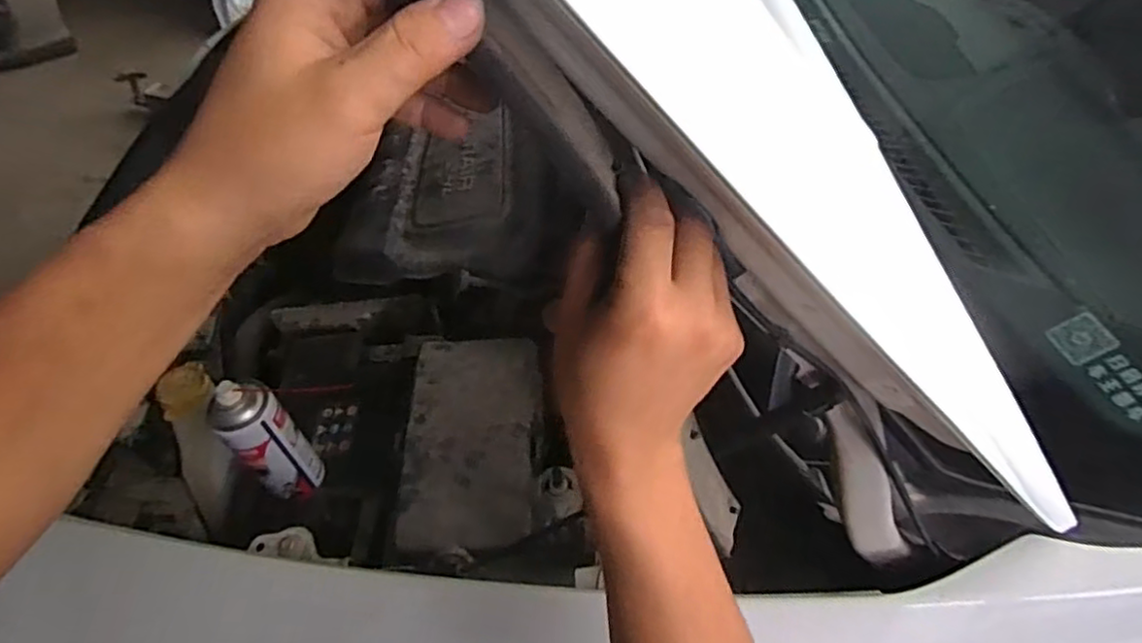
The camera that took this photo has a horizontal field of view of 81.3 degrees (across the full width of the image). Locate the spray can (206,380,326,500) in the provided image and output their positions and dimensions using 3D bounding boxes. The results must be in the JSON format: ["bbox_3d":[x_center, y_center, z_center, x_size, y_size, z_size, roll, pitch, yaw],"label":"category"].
[{"bbox_3d":[-0.324,0.133,0.714,0.061,0.178,0.066,0,49,0],"label":"spray can"}]

